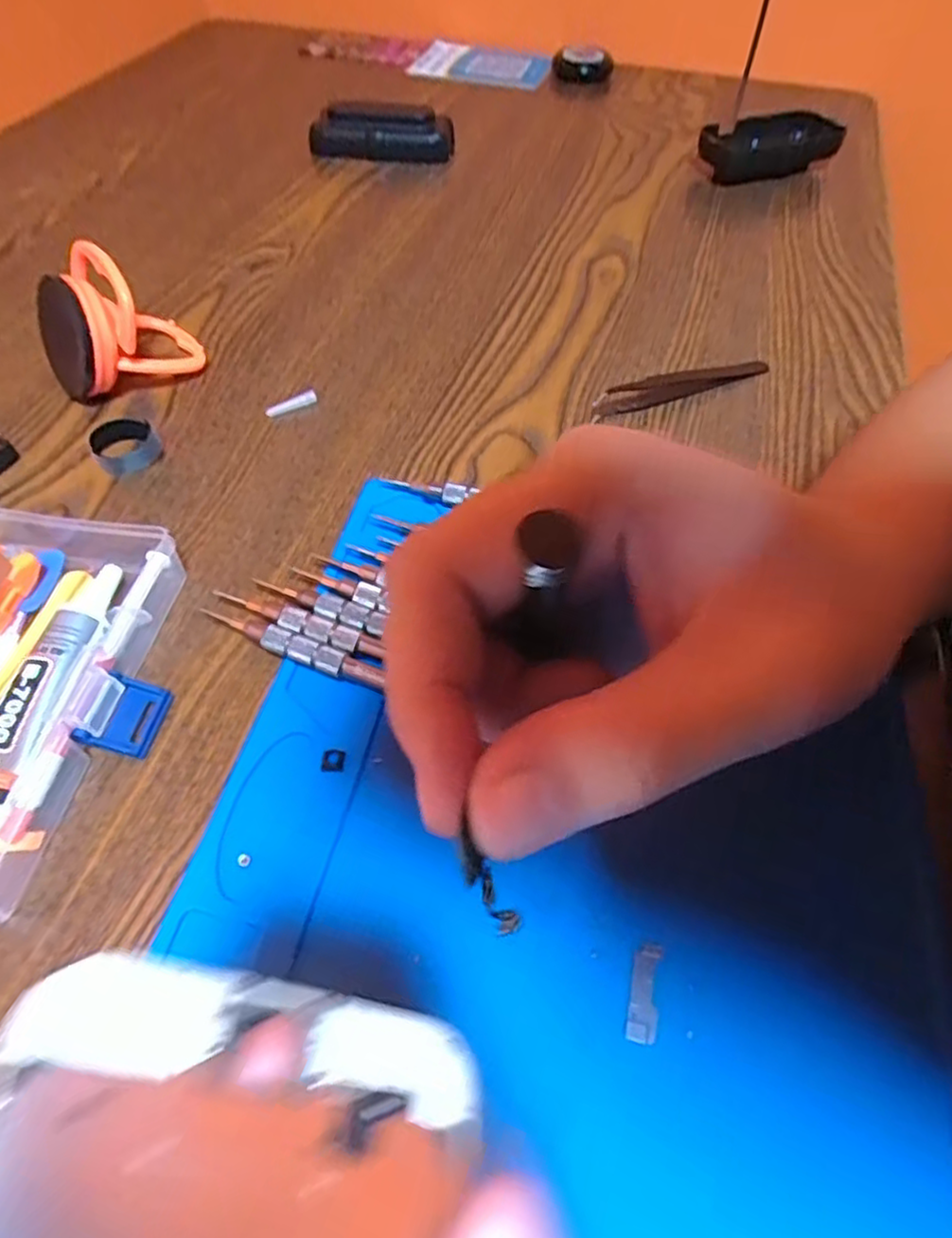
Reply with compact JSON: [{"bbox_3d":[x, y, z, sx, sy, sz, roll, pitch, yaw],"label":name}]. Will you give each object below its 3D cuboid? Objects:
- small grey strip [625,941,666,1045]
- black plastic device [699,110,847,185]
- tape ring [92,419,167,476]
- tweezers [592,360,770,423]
[{"bbox_3d":[0.048,0.105,0.194,0.008,0.004,0.025,12,55,7],"label":"small grey strip"},{"bbox_3d":[0.227,-0.366,0.532,0.103,0.031,0.046,-17,56,-13],"label":"black plastic device"},{"bbox_3d":[-0.167,-0.083,0.327,0.030,0.013,0.025,-24,58,-18],"label":"tape ring"},{"bbox_3d":[0.109,-0.126,0.360,0.110,0.016,0.016,-23,58,-17],"label":"tweezers"}]

